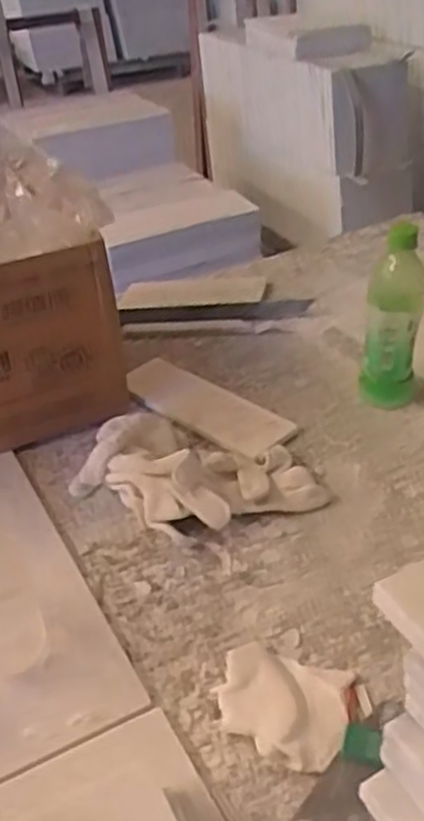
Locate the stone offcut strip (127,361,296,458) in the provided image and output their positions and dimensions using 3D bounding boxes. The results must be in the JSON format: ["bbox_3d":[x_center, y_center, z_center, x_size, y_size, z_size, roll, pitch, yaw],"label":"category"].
[{"bbox_3d":[-0.011,-0.007,0.937,0.234,0.014,0.087,27,45,37],"label":"stone offcut strip"}]

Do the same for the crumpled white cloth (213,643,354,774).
[{"bbox_3d":[0.053,0.222,0.589,0.098,0.019,0.085,9,37,19],"label":"crumpled white cloth"}]

